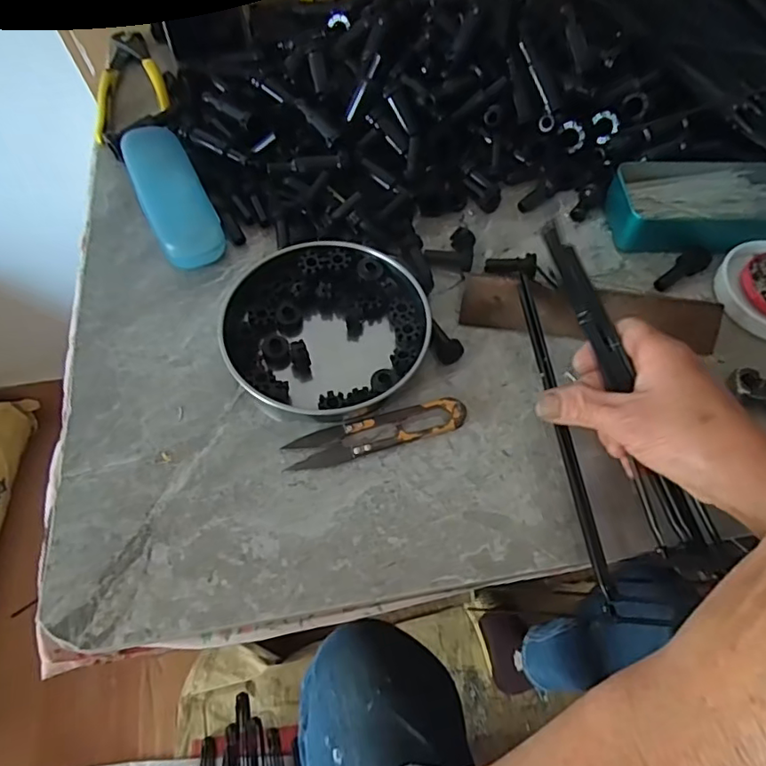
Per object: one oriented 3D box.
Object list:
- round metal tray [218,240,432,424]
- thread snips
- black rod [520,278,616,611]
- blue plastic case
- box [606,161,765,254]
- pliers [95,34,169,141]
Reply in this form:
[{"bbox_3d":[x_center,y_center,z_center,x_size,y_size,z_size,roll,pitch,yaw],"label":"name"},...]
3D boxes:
[{"bbox_3d":[-0.040,-0.040,0.395,0.136,0.025,0.135,0,60,-1],"label":"round metal tray"},{"bbox_3d":[-0.004,0.032,0.363,0.116,0.010,0.025,-13,61,-9],"label":"thread snips"},{"bbox_3d":[0.112,0.025,0.356,0.009,0.009,0.219,-6,65,-4],"label":"black rod"},{"bbox_3d":[-0.171,-0.153,0.456,0.048,0.026,0.151,-23,63,-14],"label":"blue plastic case"},{"bbox_3d":[0.261,-0.143,0.451,0.153,0.033,0.072,0,60,-1],"label":"box"},{"bbox_3d":[-0.239,-0.291,0.542,0.062,0.015,0.164,-9,60,-6],"label":"pliers"}]

